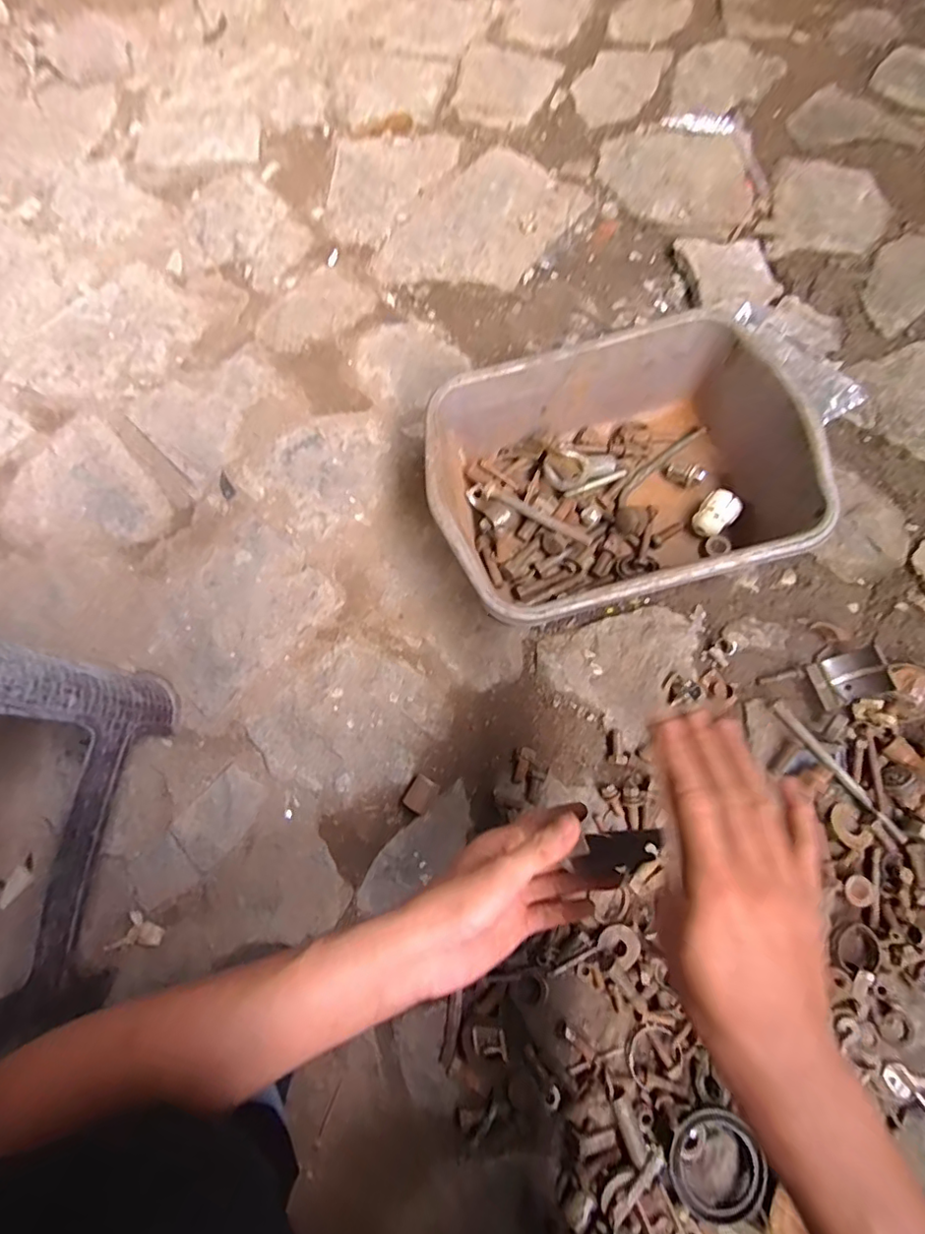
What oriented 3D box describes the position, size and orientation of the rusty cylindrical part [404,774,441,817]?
[{"bbox_3d":[-0.039,0.168,0.538,0.025,0.019,0.032,33,76,11],"label":"rusty cylindrical part"}]

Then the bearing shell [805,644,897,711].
[{"bbox_3d":[0.377,0.059,0.553,0.064,0.029,0.049,-15,72,-3],"label":"bearing shell"}]

